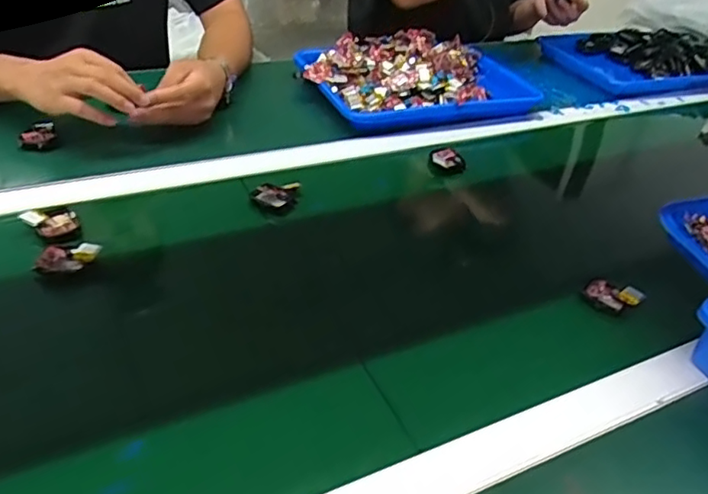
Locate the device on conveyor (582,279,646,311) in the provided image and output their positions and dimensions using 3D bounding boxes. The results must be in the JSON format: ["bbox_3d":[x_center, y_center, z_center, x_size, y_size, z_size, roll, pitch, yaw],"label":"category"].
[{"bbox_3d":[0.254,0.048,0.597,0.051,0.020,0.031,27,40,24],"label":"device on conveyor"}]

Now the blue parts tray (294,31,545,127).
[{"bbox_3d":[0.098,-0.262,0.929,0.349,0.078,0.228,-7,39,-20],"label":"blue parts tray"}]

